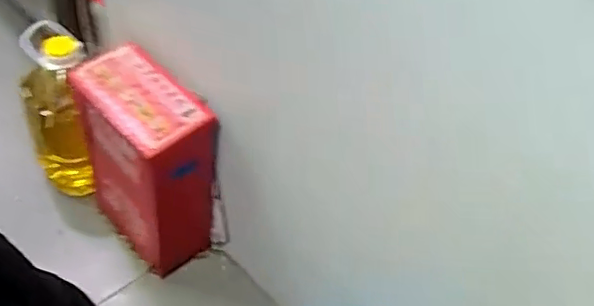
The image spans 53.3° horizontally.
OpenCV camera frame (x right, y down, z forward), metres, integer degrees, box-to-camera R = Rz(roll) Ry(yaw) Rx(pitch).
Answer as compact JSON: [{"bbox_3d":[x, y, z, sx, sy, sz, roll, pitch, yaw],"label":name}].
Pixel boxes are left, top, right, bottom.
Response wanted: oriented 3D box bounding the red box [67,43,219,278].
[{"bbox_3d":[-0.400,0.037,1.596,0.374,0.554,0.188,35,52,24],"label":"red box"}]

